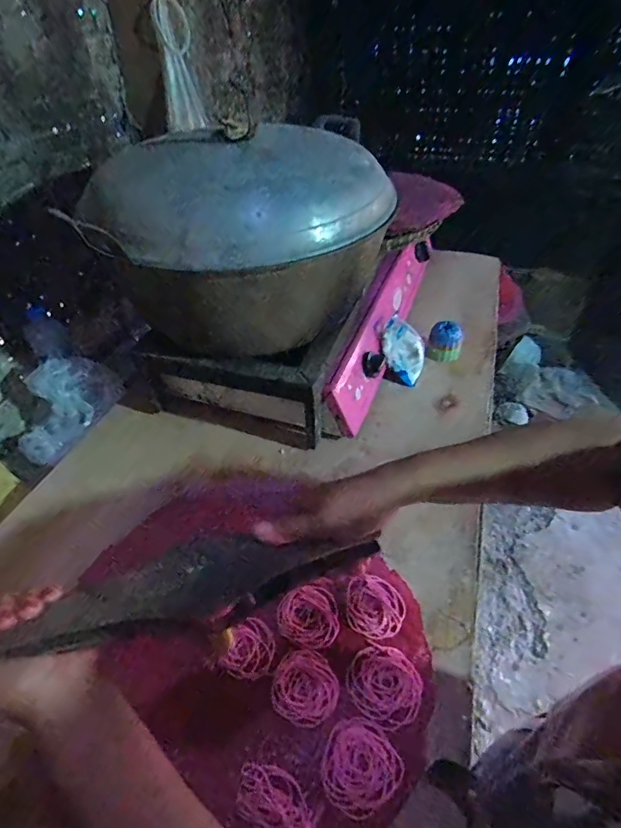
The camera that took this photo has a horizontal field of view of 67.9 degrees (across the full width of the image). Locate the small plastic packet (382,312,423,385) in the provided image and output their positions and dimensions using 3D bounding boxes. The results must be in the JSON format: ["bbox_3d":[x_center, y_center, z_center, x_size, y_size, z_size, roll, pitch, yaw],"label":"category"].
[{"bbox_3d":[0.174,-0.116,0.860,0.079,0.113,0.029,13,17,-11],"label":"small plastic packet"}]

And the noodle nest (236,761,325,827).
[{"bbox_3d":[-0.027,0.348,0.411,0.083,0.005,0.043,21,47,22],"label":"noodle nest"}]

